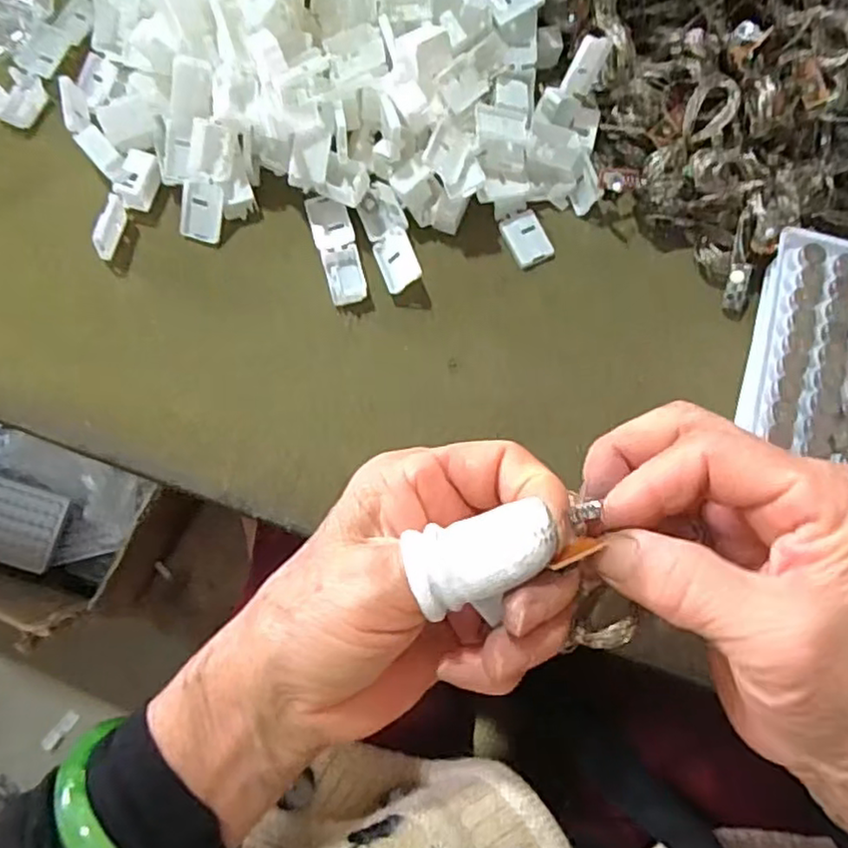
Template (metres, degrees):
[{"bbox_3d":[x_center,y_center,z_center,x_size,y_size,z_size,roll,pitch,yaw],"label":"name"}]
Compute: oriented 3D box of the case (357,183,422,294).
[{"bbox_3d":[-0.017,-0.092,0.323,0.021,0.011,0.052,-19,77,-7],"label":"case"}]

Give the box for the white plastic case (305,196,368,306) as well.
[{"bbox_3d":[-0.043,-0.087,0.328,0.019,0.005,0.056,-15,77,-6],"label":"white plastic case"}]

